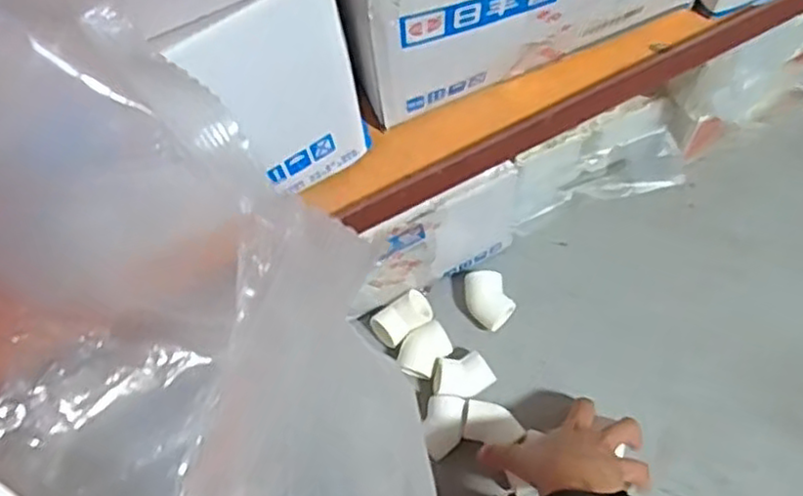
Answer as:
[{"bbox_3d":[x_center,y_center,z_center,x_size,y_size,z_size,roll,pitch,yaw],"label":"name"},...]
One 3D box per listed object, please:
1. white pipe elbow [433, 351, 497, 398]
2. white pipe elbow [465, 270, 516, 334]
[{"bbox_3d":[0.056,0.119,0.642,0.055,0.027,0.037,-6,66,0],"label":"white pipe elbow"},{"bbox_3d":[0.082,0.051,0.668,0.042,0.035,0.056,-21,66,-7],"label":"white pipe elbow"}]

